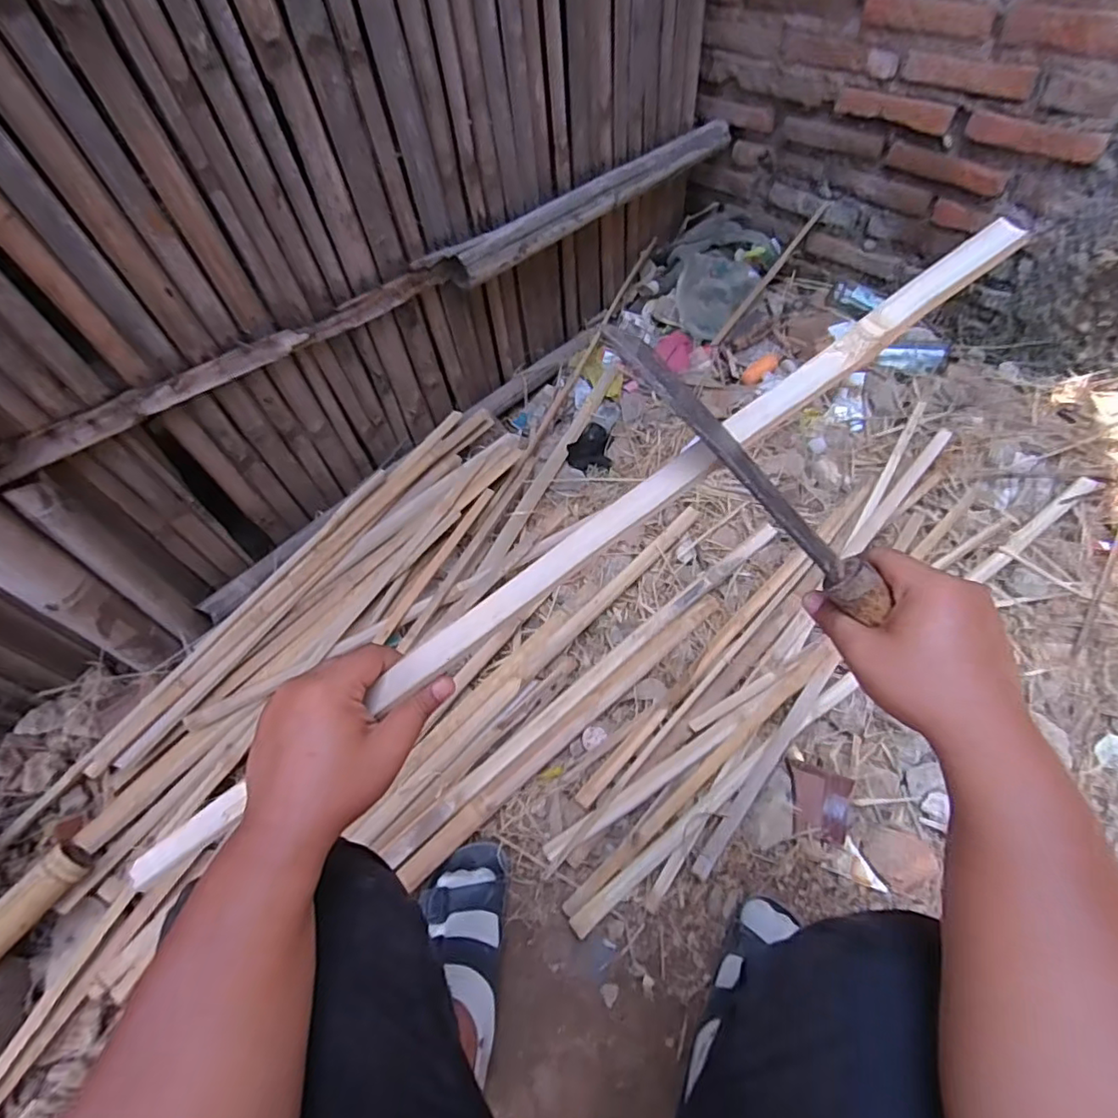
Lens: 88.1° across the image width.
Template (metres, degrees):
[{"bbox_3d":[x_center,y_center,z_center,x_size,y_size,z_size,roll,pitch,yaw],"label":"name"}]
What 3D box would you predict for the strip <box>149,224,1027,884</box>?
[{"bbox_3d":[0.011,-0.007,0.379,0.692,0.015,0.028,-36,64,0],"label":"strip"}]

